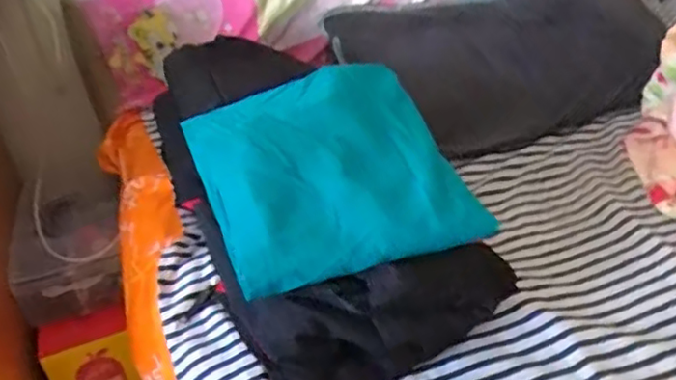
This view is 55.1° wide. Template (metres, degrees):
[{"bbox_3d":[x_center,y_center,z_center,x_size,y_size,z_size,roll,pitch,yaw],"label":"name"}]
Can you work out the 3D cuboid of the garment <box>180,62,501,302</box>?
[{"bbox_3d":[-0.009,-0.028,0.714,0.268,0.020,0.286,-16,49,-17],"label":"garment"}]

